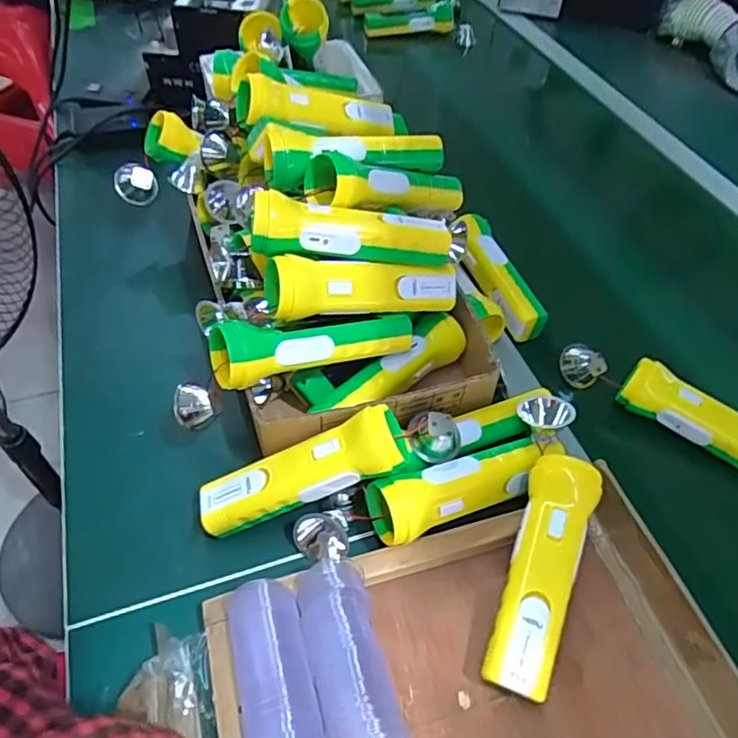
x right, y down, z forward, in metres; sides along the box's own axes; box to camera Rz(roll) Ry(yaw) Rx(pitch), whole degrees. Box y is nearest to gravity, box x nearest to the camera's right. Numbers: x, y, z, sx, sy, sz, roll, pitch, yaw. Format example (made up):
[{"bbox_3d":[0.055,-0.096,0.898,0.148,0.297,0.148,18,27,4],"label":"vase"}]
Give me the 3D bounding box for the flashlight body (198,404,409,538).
[{"bbox_3d":[-0.051,0.085,0.456,0.164,0.042,0.049,-24,54,9],"label":"flashlight body"}]

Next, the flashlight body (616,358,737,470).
[{"bbox_3d":[0.310,0.049,0.531,0.163,0.038,0.041,32,55,20],"label":"flashlight body"}]

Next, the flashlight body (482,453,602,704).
[{"bbox_3d":[0.120,0.144,0.421,0.047,0.059,0.159,21,54,12],"label":"flashlight body"}]

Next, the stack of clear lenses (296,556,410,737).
[{"bbox_3d":[-0.007,0.212,0.379,0.048,0.038,0.176,-10,52,-13],"label":"stack of clear lenses"}]

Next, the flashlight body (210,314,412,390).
[{"bbox_3d":[-0.040,-0.018,0.465,0.165,0.051,0.047,-10,52,-12],"label":"flashlight body"}]

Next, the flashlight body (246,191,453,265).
[{"bbox_3d":[-0.012,-0.113,0.486,0.162,0.047,0.048,-1,51,-6],"label":"flashlight body"}]

